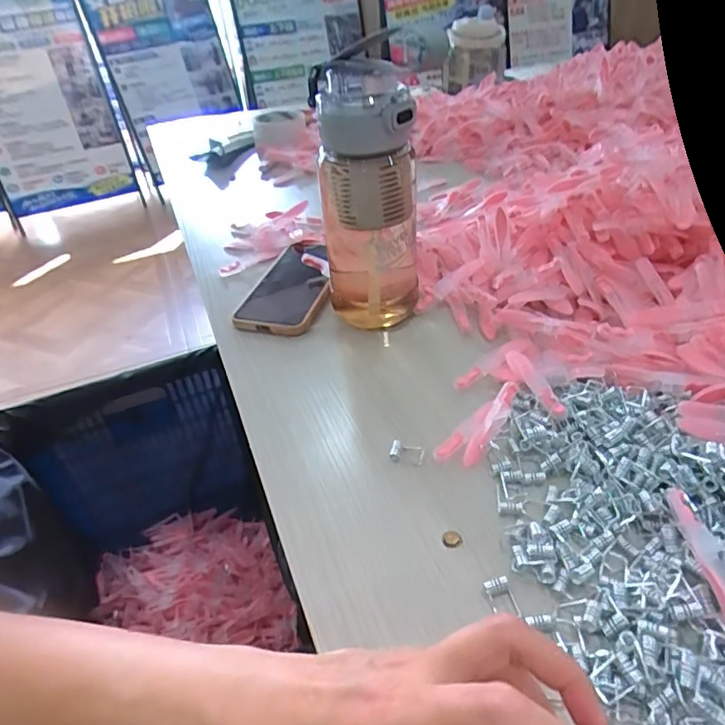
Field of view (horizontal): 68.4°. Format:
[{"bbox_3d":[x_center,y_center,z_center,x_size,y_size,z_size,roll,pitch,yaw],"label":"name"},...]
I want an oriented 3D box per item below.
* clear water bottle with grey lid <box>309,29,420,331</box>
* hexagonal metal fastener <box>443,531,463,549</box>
[{"bbox_3d":[0.006,-0.139,0.458,0.080,0.232,0.089,-7,39,-2],"label":"clear water bottle with grey lid"},{"bbox_3d":[0.054,0.106,0.321,0.011,0.004,0.011,-12,40,-8],"label":"hexagonal metal fastener"}]

